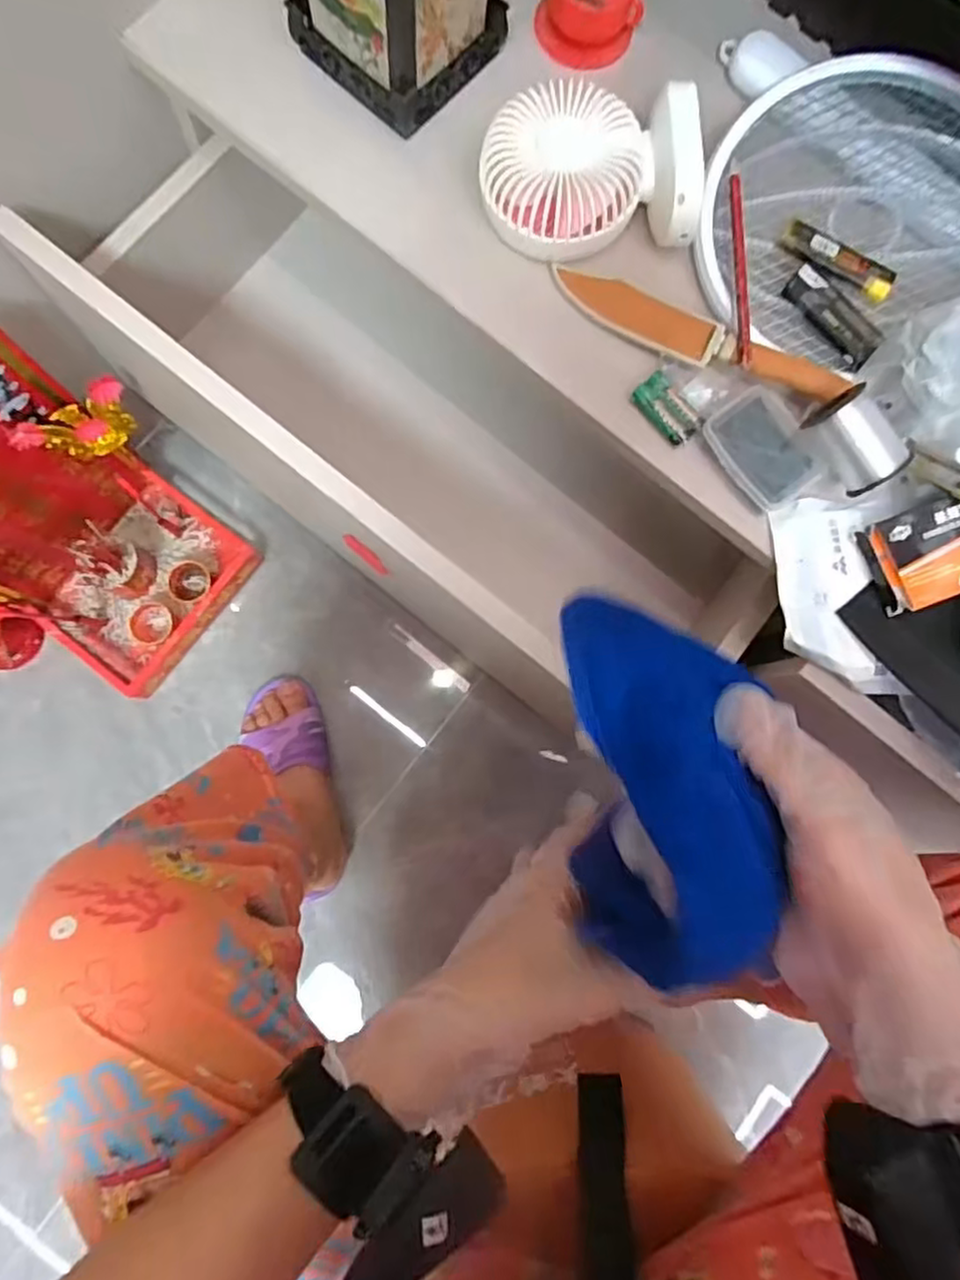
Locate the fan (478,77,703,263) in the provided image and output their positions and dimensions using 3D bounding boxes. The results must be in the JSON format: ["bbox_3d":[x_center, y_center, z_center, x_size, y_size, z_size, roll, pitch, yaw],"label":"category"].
[{"bbox_3d":[0.071,-0.313,0.457,0.135,0.054,0.103,-1,83,-4],"label":"fan"}]

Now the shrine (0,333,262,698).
[{"bbox_3d":[-0.395,-0.075,0.630,0.197,0.307,0.277,38,82,2],"label":"shrine"}]

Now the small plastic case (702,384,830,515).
[{"bbox_3d":[0.190,-0.127,0.456,0.061,0.015,0.076,-31,86,-7],"label":"small plastic case"}]

